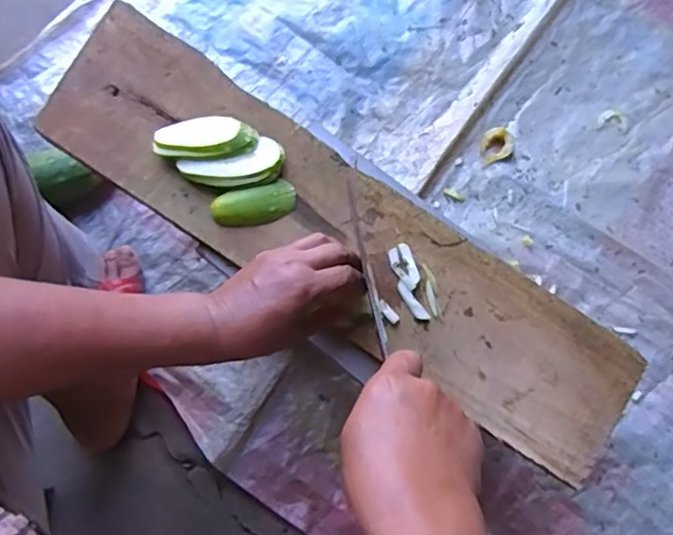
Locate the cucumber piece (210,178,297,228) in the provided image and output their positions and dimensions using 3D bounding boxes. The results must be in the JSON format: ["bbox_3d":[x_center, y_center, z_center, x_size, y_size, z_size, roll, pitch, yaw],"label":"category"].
[{"bbox_3d":[-0.077,-0.059,0.554,0.078,0.013,0.033,-18,77,-5],"label":"cucumber piece"}]

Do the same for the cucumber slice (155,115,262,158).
[{"bbox_3d":[-0.124,-0.124,0.564,0.096,0.023,0.048,0,76,-1],"label":"cucumber slice"}]

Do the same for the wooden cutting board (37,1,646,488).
[{"bbox_3d":[-0.011,-0.038,0.549,0.612,0.028,0.150,35,78,8],"label":"wooden cutting board"}]

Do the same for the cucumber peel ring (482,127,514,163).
[{"bbox_3d":[0.218,-0.168,0.798,0.046,0.021,0.041,-18,77,-5],"label":"cucumber peel ring"}]

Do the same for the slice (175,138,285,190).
[{"bbox_3d":[-0.098,-0.094,0.558,0.096,0.018,0.041,-14,76,-4],"label":"slice"}]

